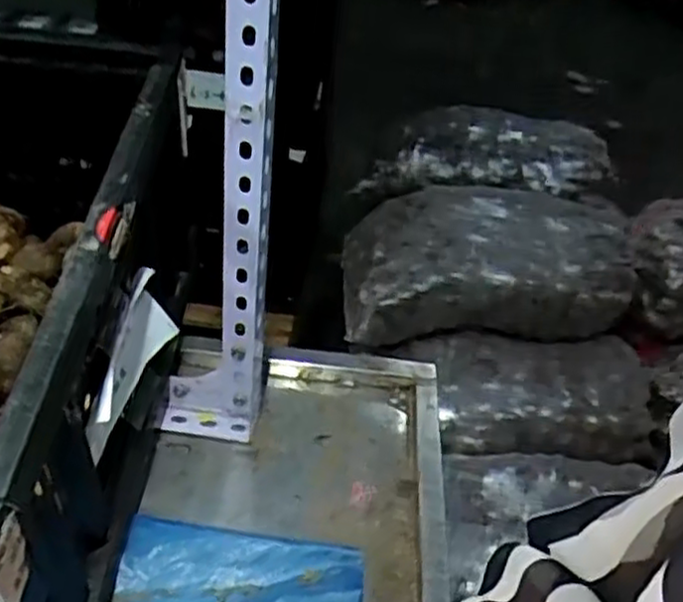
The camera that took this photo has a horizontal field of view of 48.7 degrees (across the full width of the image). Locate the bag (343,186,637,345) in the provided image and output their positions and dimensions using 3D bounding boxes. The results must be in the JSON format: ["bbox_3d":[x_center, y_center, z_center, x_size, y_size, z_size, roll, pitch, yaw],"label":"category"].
[{"bbox_3d":[0.286,-0.084,1.486,0.541,0.212,0.286,5,38,-4],"label":"bag"}]

